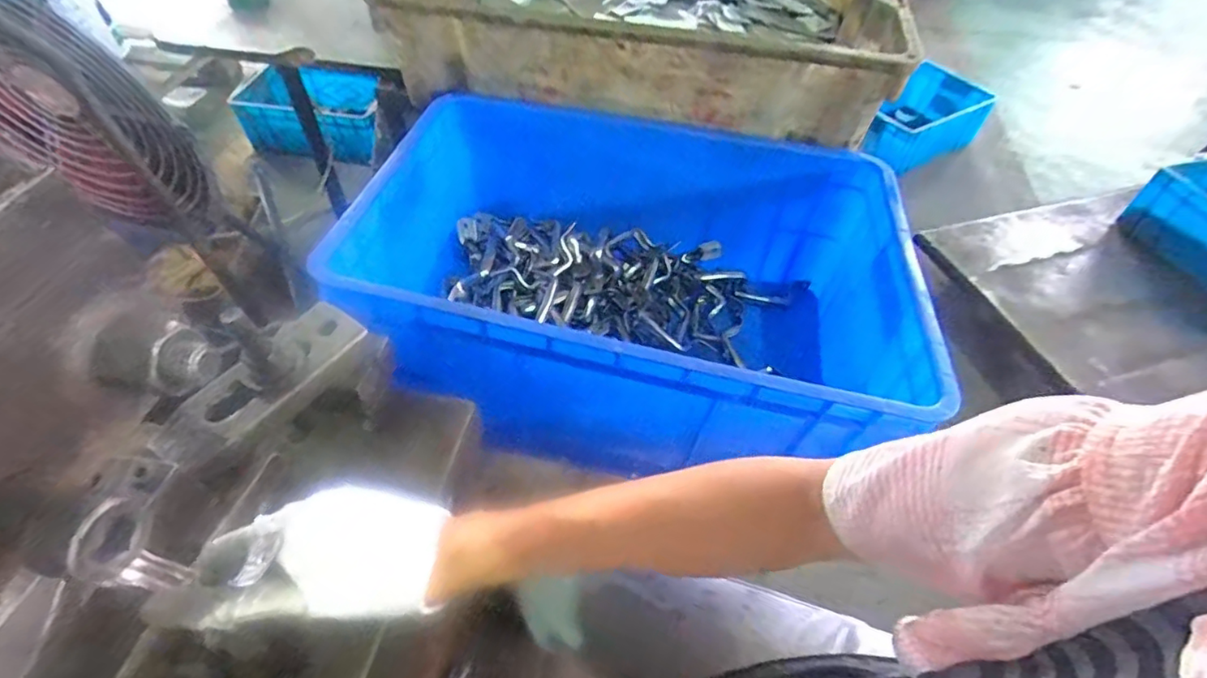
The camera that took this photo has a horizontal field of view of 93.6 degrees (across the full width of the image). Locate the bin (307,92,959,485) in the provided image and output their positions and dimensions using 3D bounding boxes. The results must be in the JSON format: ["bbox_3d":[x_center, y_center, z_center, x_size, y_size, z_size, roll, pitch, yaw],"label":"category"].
[{"bbox_3d":[0.017,-0.073,0.612,0.536,0.204,0.371,9,52,5],"label":"bin"}]

